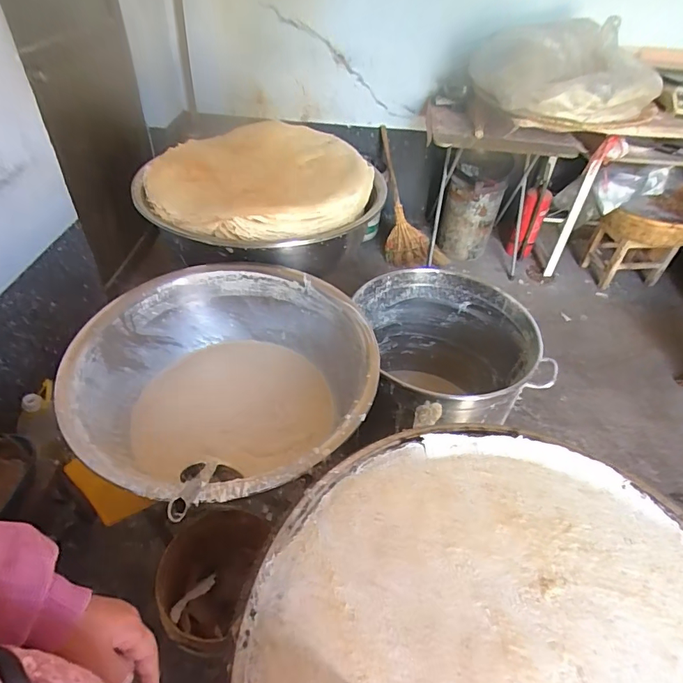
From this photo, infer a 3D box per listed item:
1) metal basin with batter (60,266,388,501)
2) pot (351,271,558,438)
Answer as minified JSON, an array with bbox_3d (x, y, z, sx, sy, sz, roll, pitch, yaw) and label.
[{"bbox_3d":[-0.209,0.096,0.874,0.516,0.210,0.529,2,43,-2],"label":"metal basin with batter"},{"bbox_3d":[0.287,0.091,1.345,0.461,0.398,0.506,2,43,-2],"label":"pot"}]

